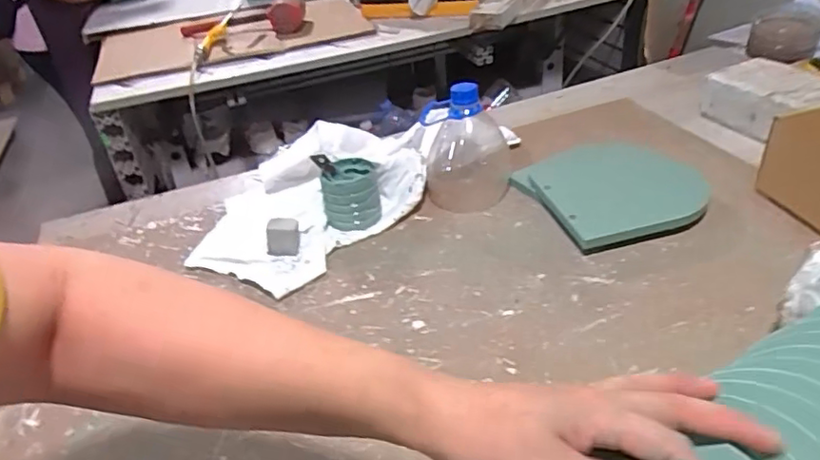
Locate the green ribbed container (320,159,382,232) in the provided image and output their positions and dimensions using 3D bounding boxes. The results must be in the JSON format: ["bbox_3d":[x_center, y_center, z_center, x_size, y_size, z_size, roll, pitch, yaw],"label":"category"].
[{"bbox_3d":[-0.069,-0.040,0.697,0.067,0.064,0.063,-9,34,-3],"label":"green ribbed container"}]

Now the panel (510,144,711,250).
[{"bbox_3d":[0.238,-0.047,0.678,0.188,0.025,0.162,-15,35,-12],"label":"panel"}]

